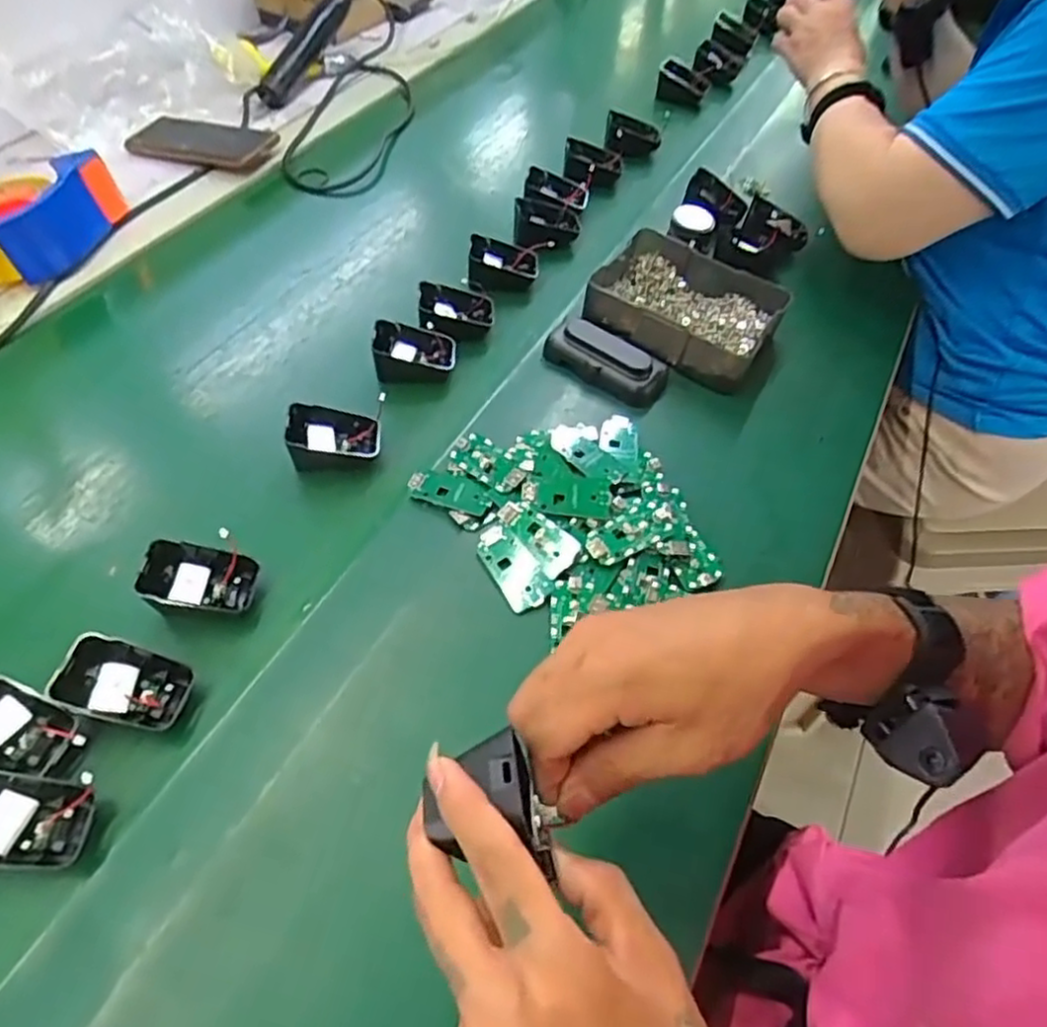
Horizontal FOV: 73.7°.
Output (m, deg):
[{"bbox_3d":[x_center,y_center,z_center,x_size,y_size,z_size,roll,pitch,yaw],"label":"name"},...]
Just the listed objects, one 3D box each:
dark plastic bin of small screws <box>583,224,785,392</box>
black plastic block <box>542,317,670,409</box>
[{"bbox_3d":[0.148,-0.191,0.645,0.165,0.044,0.135,29,58,17],"label":"dark plastic bin of small screws"},{"bbox_3d":[0.070,-0.132,0.599,0.102,0.027,0.043,24,57,14],"label":"black plastic block"}]

